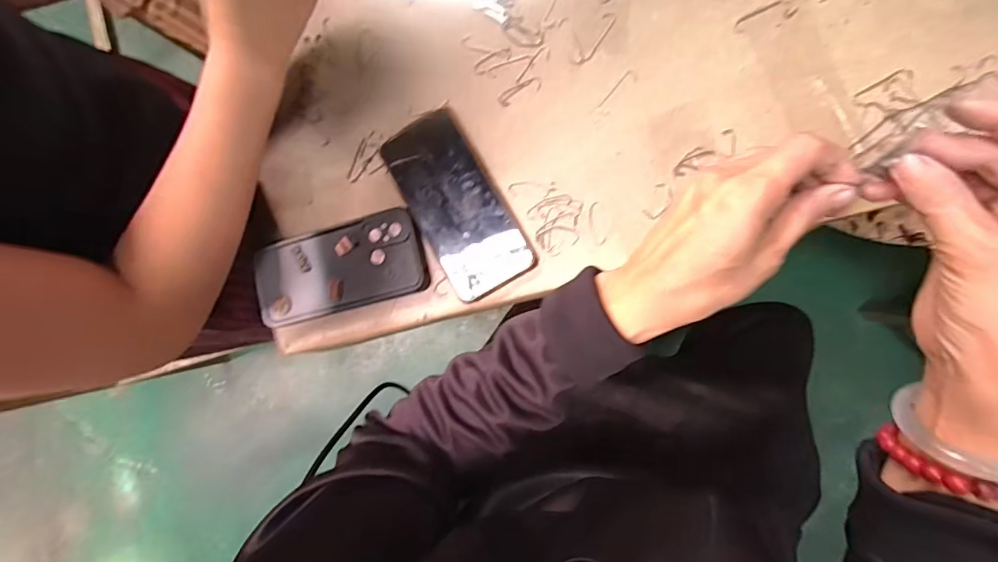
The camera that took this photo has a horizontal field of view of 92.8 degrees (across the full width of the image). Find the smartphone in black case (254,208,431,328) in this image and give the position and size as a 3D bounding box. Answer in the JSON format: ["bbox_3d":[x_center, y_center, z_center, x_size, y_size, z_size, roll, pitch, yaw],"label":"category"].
[{"bbox_3d":[-0.152,-0.013,0.453,0.170,0.016,0.080,-14,90,10],"label":"smartphone in black case"}]

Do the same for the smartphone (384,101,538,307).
[{"bbox_3d":[-0.038,-0.069,0.430,0.076,0.016,0.167,-31,87,10],"label":"smartphone"}]

